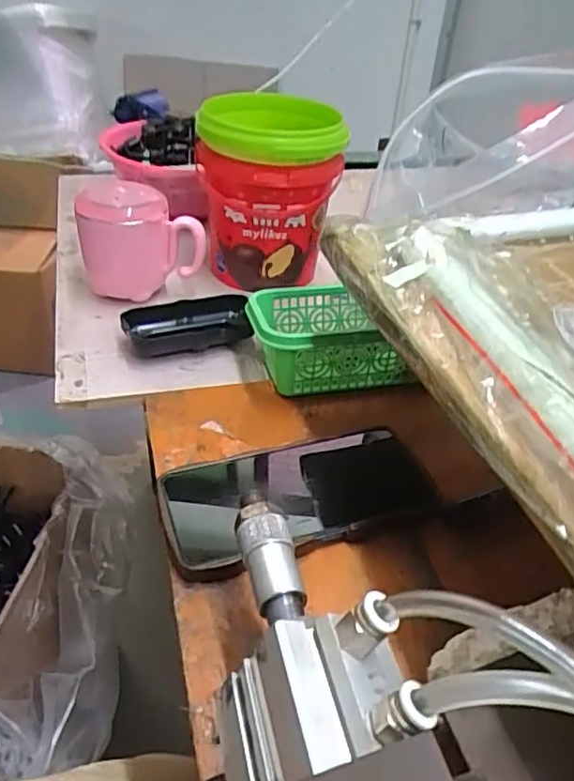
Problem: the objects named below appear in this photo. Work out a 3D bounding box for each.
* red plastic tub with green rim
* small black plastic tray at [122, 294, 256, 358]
[{"bbox_3d":[-0.019,-0.196,0.601,0.128,0.149,0.149,1,38,-5],"label":"red plastic tub with green rim"},{"bbox_3d":[-0.084,-0.056,0.521,0.105,0.024,0.047,-9,40,-18],"label":"small black plastic tray"}]

